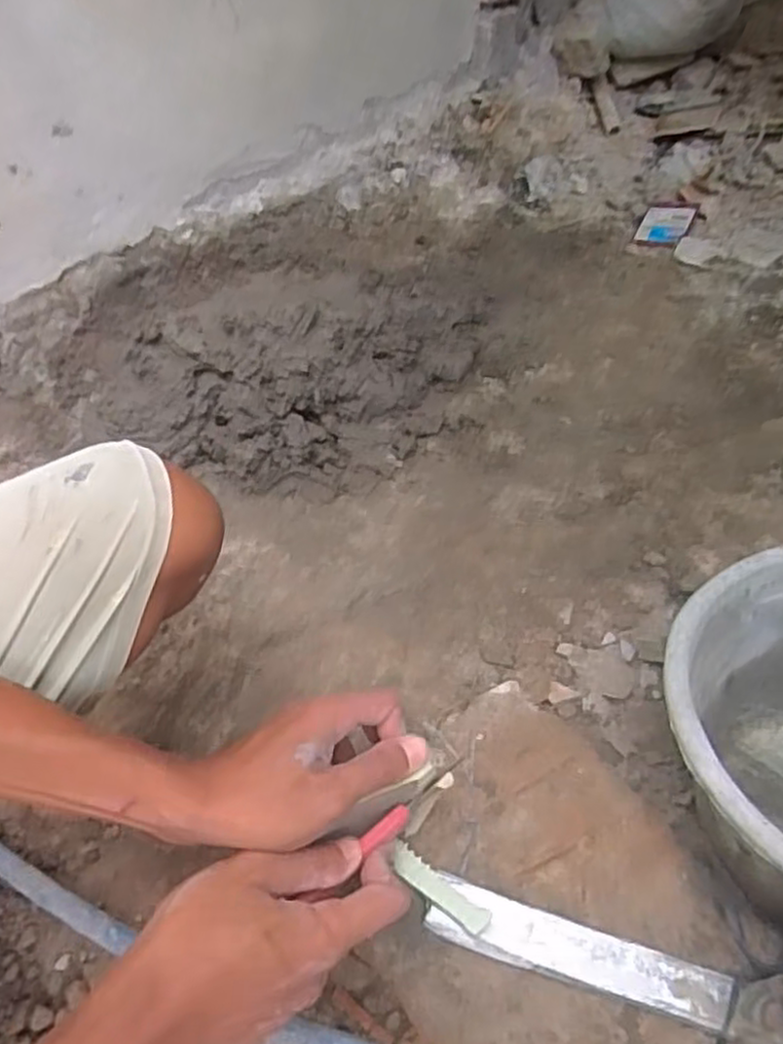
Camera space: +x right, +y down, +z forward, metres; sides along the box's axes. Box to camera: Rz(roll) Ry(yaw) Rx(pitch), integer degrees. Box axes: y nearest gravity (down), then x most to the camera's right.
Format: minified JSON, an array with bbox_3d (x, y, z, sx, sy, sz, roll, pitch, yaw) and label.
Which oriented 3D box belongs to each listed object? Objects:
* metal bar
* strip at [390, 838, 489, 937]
[{"bbox_3d":[0.105,0.247,0.422,0.167,0.017,0.032,12,51,16],"label":"metal bar"},{"bbox_3d":[0.027,0.222,0.444,0.070,0.005,0.017,29,45,31],"label":"strip"}]

